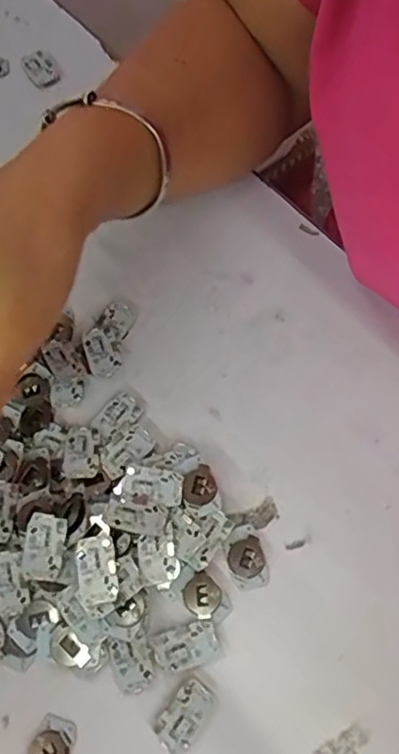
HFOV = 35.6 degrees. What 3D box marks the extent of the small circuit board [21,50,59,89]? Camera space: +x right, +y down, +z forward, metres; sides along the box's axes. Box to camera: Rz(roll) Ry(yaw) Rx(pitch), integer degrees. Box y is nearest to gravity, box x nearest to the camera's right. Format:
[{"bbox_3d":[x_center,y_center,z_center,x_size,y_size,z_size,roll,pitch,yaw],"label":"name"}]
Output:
[{"bbox_3d":[-0.111,-0.213,0.431,0.019,0.004,0.029,-33,83,-9],"label":"small circuit board"}]

